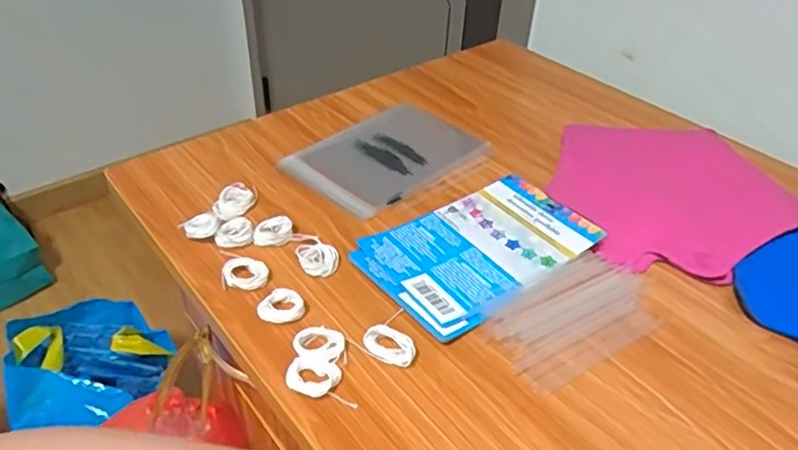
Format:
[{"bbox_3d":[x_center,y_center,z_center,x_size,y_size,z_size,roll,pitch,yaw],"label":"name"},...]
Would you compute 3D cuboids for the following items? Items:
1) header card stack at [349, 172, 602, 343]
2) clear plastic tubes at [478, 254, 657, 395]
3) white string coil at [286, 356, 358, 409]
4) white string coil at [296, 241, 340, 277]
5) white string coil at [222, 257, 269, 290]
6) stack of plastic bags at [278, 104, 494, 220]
[{"bbox_3d":[0.067,0.015,0.502,0.191,0.008,0.122,-27,47,-30],"label":"header card stack"},{"bbox_3d":[0.129,0.065,0.445,0.135,0.006,0.080,-21,44,-25],"label":"clear plastic tubes"},{"bbox_3d":[-0.049,0.100,0.392,0.048,0.007,0.028,9,40,9],"label":"white string coil"},{"bbox_3d":[-0.064,0.026,0.482,0.031,0.007,0.032,1,39,-1],"label":"white string coil"},{"bbox_3d":[-0.118,0.036,0.466,0.035,0.006,0.026,4,39,3],"label":"white string coil"},{"bbox_3d":[-0.005,-0.070,0.615,0.144,0.009,0.192,30,47,31],"label":"stack of plastic bags"}]

